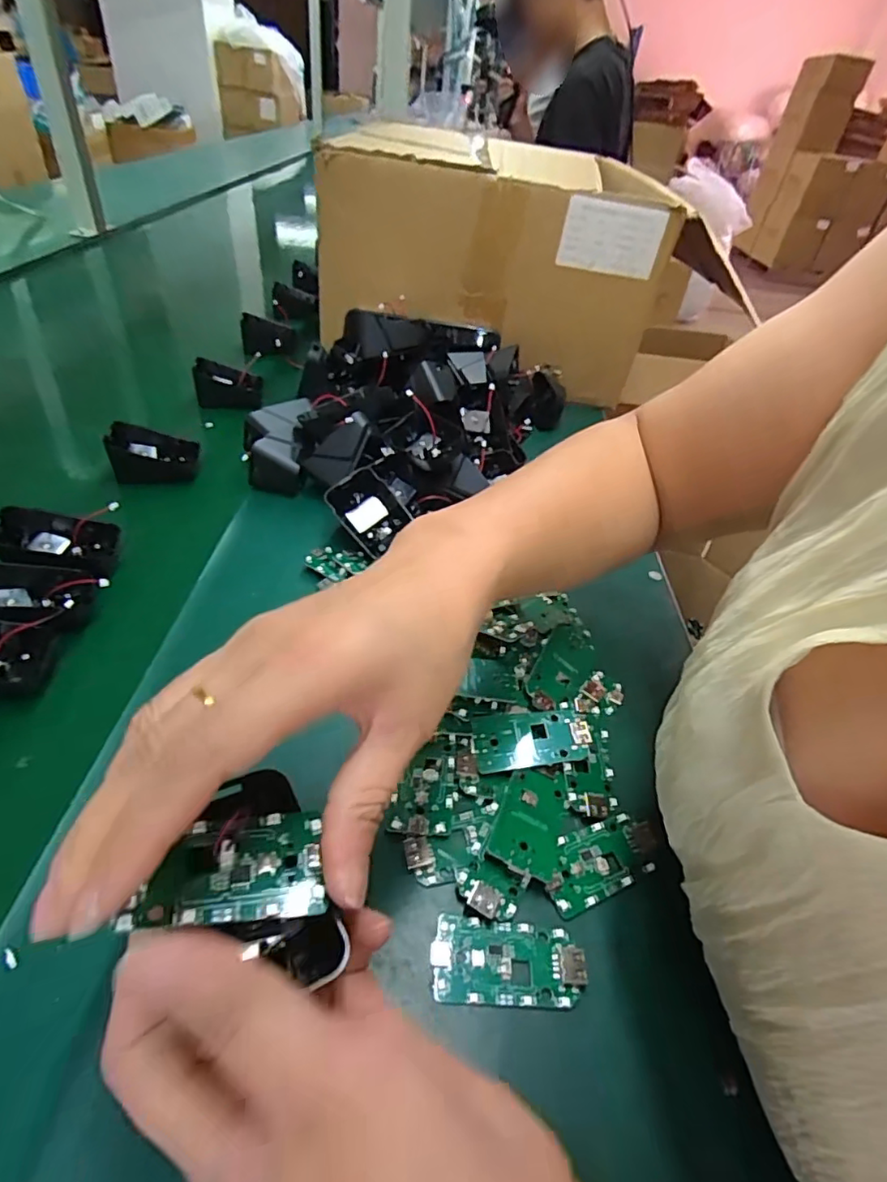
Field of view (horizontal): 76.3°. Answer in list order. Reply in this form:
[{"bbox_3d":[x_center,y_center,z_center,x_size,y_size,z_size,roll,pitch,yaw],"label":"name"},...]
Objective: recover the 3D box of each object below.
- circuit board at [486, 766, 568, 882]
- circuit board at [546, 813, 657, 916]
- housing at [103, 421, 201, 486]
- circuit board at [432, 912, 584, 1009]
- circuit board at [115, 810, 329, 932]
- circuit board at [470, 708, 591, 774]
[{"bbox_3d":[0.044,0.112,0.279,0.033,0.010,0.054,17,42,12],"label":"circuit board"},{"bbox_3d":[0.076,0.128,0.272,0.061,0.004,0.030,-12,45,-21],"label":"circuit board"},{"bbox_3d":[-0.243,-0.116,0.477,0.064,0.036,0.046,-5,43,-16],"label":"housing"},{"bbox_3d":[0.028,0.156,0.238,0.063,0.004,0.031,6,41,-1],"label":"circuit board"},{"bbox_3d":[-0.063,0.082,0.168,0.052,0.006,0.031,-3,42,-12],"label":"circuit board"},{"bbox_3d":[0.047,0.079,0.305,0.063,0.004,0.031,-7,52,-7],"label":"circuit board"}]

